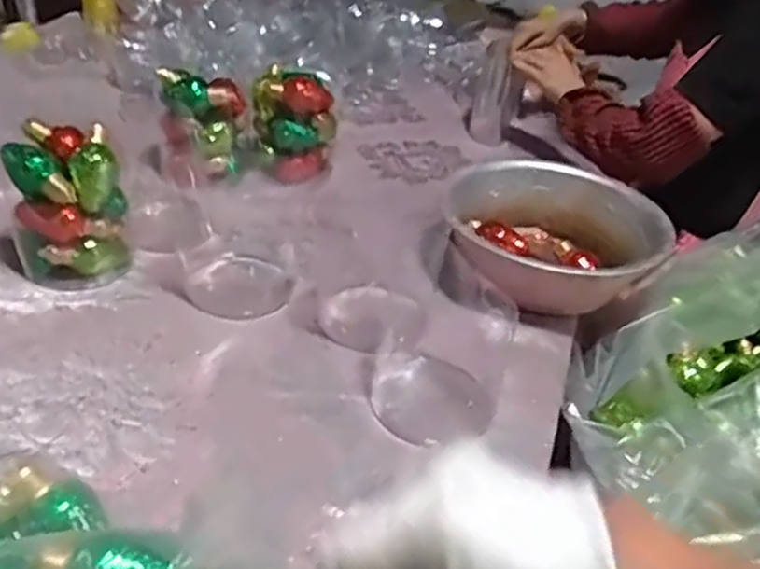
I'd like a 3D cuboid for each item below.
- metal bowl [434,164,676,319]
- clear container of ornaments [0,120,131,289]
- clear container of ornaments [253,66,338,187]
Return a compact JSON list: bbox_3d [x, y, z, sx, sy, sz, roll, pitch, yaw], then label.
[{"bbox_3d":[0.218,-0.053,0.931,0.266,0.109,0.266,5,35,-4],"label":"metal bowl"},{"bbox_3d":[-0.358,-0.090,0.830,0.110,0.159,0.106,-13,40,-27],"label":"clear container of ornaments"},{"bbox_3d":[-0.129,-0.236,1.081,0.119,0.145,0.099,0,36,-11],"label":"clear container of ornaments"}]

